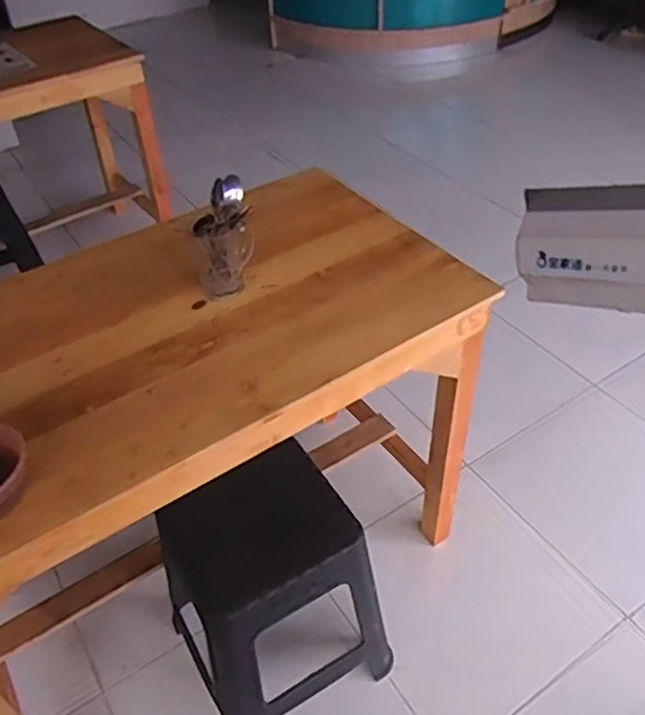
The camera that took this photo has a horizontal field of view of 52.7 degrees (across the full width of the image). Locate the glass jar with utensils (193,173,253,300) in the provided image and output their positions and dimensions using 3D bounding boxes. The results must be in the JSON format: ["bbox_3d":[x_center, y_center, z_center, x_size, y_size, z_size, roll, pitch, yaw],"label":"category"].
[{"bbox_3d":[-0.158,-0.187,1.042,0.093,0.159,0.118,-11,46,-8],"label":"glass jar with utensils"}]

